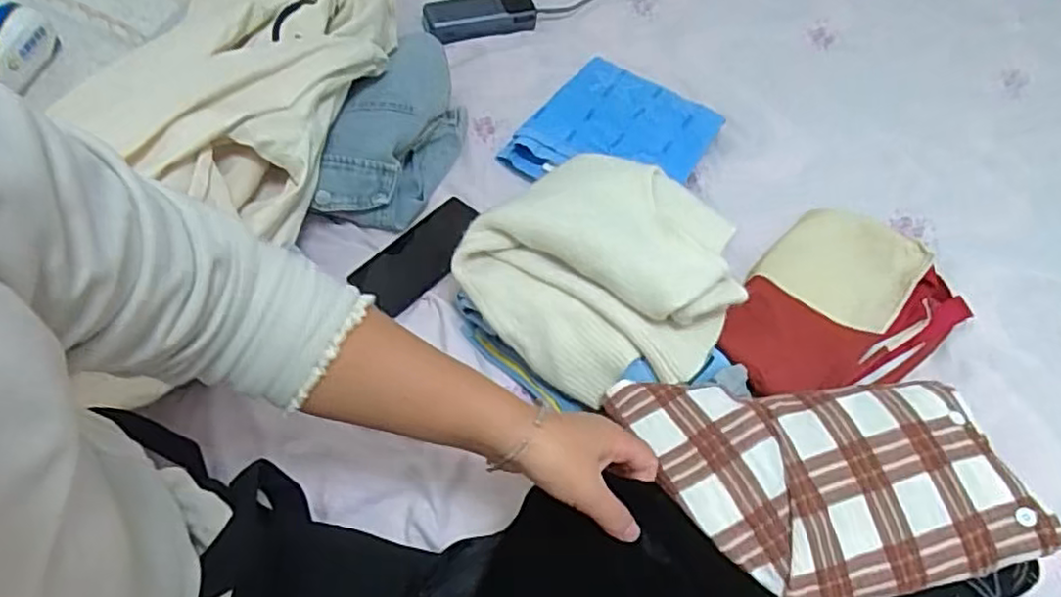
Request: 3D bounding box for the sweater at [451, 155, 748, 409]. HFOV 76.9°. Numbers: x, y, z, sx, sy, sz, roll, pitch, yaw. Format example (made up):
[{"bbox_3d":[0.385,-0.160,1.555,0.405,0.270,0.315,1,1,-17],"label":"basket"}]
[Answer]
[{"bbox_3d":[0.069,-0.024,0.638,0.230,0.104,0.216,0,56,0],"label":"sweater"}]

